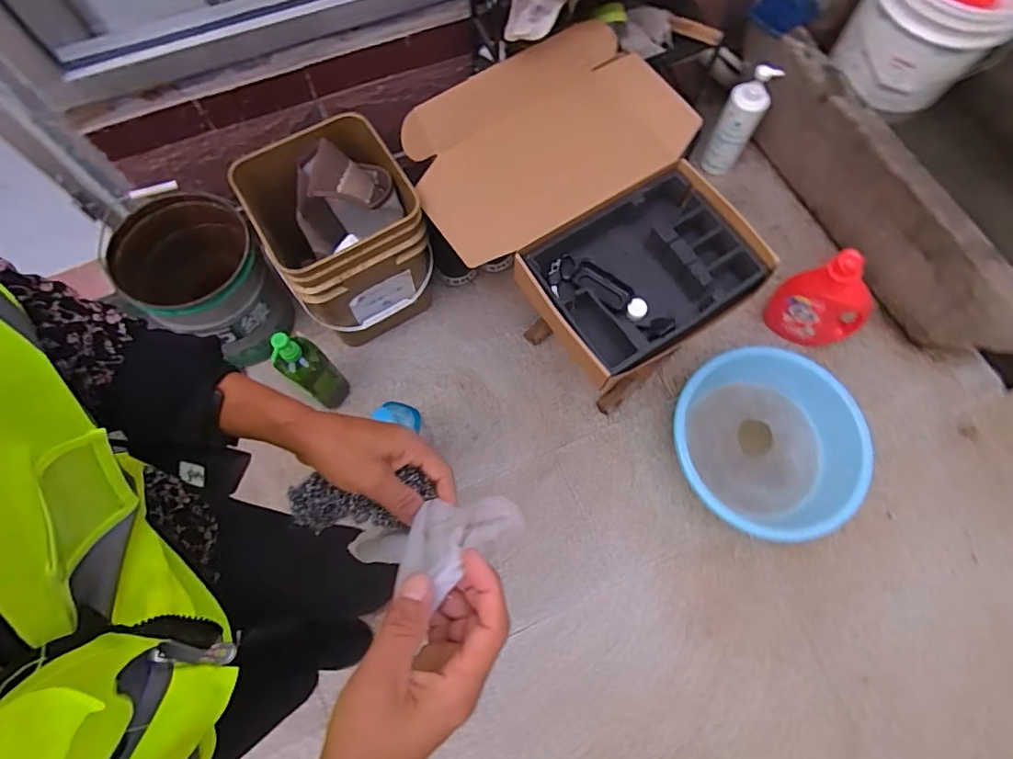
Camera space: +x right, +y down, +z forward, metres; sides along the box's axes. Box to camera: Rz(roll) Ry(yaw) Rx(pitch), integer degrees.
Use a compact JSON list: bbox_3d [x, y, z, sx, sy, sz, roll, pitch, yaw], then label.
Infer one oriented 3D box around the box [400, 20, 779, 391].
[{"bbox_3d":[0.147,-0.311,0.917,0.470,0.137,0.574,-29,76,-14],"label":"box"}]

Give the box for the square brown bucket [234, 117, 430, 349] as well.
[{"bbox_3d":[-0.325,-0.275,1.081,0.263,0.373,0.273,-28,75,-14],"label":"square brown bucket"}]

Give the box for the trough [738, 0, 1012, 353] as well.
[{"bbox_3d":[0.953,-0.504,1.190,0.573,0.281,0.880,-30,76,-15],"label":"trough"}]

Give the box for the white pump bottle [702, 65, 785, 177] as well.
[{"bbox_3d":[0.539,-0.593,1.227,0.080,0.270,0.063,33,71,7],"label":"white pump bottle"}]

